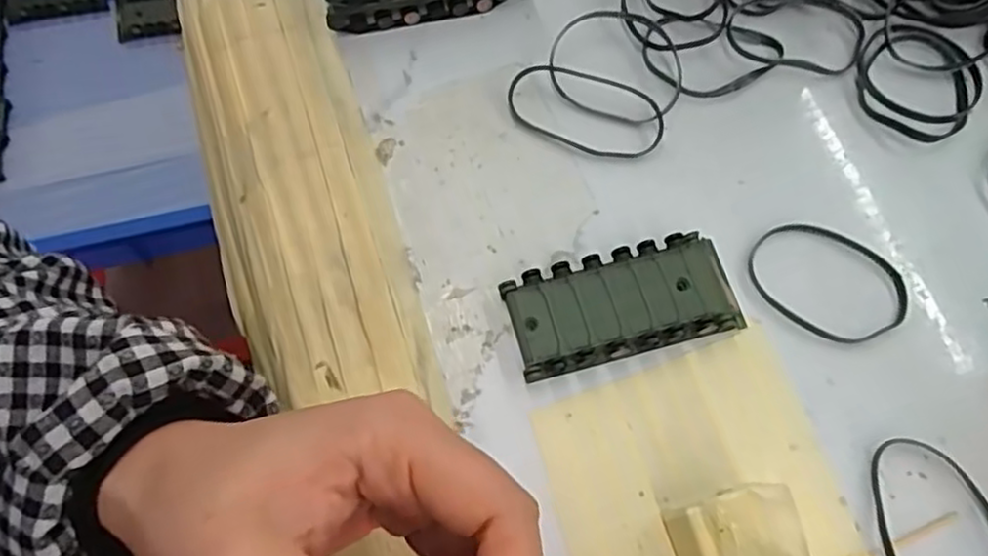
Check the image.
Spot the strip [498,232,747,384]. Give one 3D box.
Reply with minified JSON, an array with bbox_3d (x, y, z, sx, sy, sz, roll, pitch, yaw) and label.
[{"bbox_3d":[0.055,0.011,0.295,0.095,0.015,0.043,-15,69,-6],"label":"strip"}]

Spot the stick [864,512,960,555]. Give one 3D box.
[{"bbox_3d":[0.153,0.102,0.267,0.060,0.004,0.005,-20,70,-8],"label":"stick"}]

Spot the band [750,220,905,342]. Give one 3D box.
[{"bbox_3d":[0.146,0.000,0.308,0.068,0.004,0.050,28,71,10],"label":"band"}]

